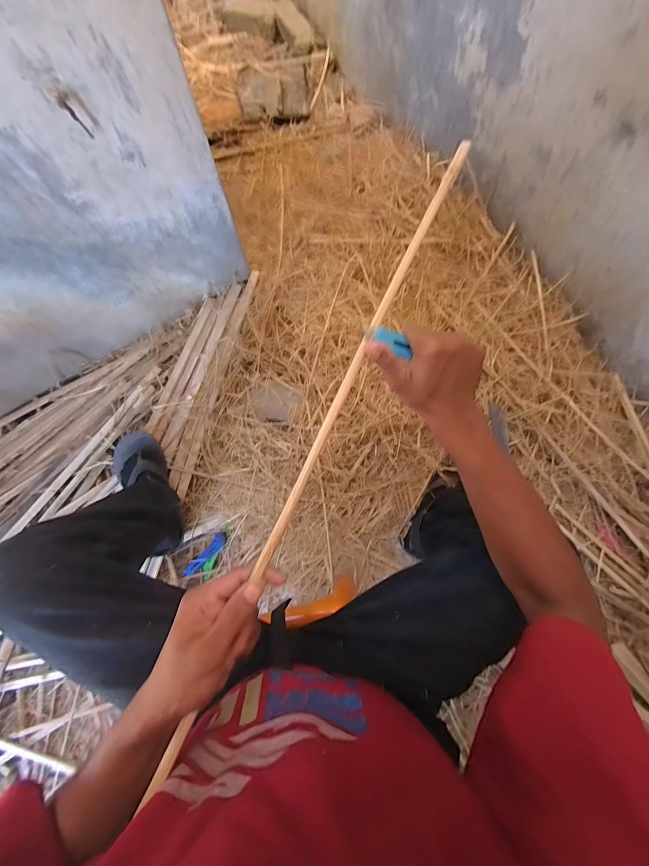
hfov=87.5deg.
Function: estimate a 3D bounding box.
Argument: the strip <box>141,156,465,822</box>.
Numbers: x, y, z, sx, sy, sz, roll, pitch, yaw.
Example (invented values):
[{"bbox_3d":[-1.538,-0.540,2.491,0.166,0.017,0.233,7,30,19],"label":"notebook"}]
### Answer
[{"bbox_3d":[0.008,-0.016,0.316,0.012,0.009,0.660,25,81,6],"label":"strip"}]

